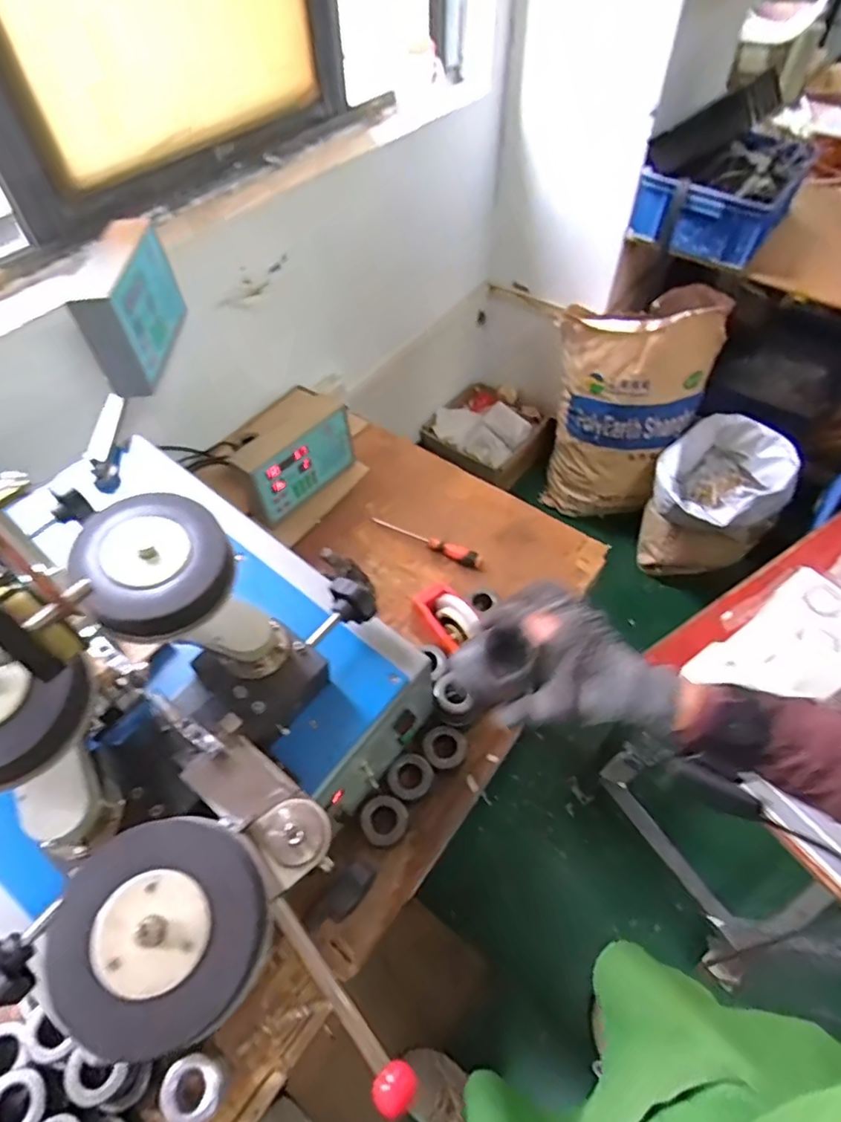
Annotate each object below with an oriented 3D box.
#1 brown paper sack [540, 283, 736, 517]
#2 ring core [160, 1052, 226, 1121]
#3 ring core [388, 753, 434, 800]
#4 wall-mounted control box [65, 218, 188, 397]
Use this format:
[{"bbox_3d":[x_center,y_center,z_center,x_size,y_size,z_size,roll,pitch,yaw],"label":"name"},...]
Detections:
[{"bbox_3d":[0.609,-0.423,1.747,0.405,0.686,0.283,12,45,18],"label":"brown paper sack"},{"bbox_3d":[-0.240,0.560,0.620,0.058,0.044,0.055,0,55,0],"label":"ring core"},{"bbox_3d":[-0.013,0.294,0.804,0.055,0.022,0.060,0,55,0],"label":"ring core"},{"bbox_3d":[-0.415,-0.369,0.848,0.064,0.141,0.228,0,55,1],"label":"wall-mounted control box"}]

